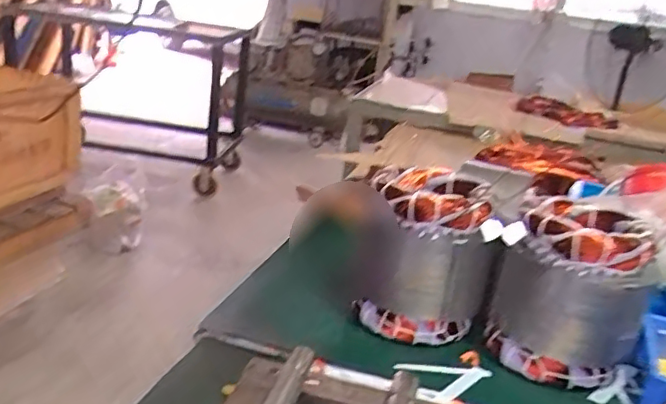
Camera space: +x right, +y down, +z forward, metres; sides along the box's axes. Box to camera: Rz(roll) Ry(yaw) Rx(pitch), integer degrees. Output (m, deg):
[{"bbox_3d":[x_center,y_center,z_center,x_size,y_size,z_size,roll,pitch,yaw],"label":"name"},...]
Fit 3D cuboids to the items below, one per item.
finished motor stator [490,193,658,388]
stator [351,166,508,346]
[{"bbox_3d":[0.247,0.089,0.632,0.143,0.160,0.136,18,24,27],"label":"finished motor stator"},{"bbox_3d":[0.101,0.056,0.677,0.146,0.161,0.137,10,21,9],"label":"stator"}]

